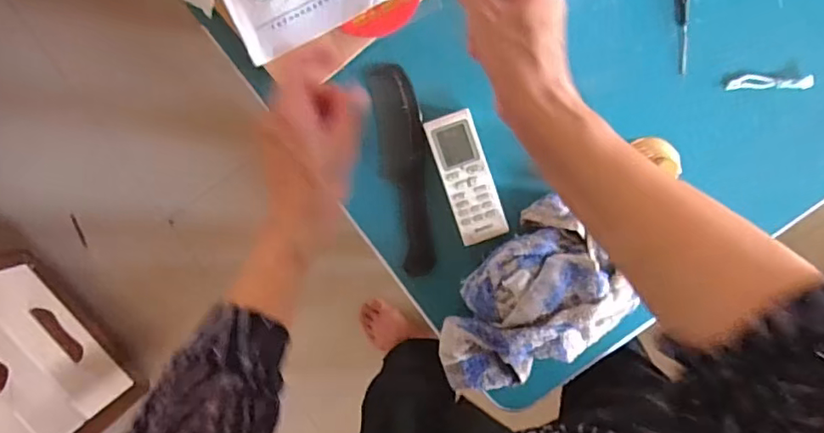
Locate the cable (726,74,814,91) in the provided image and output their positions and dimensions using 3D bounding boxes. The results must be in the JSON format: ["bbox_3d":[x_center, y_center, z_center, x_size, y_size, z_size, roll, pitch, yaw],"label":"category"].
[{"bbox_3d":[0.333,-0.126,0.514,0.075,0.005,0.013,2,94,9],"label":"cable"}]

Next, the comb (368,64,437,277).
[{"bbox_3d":[-0.007,-0.044,0.535,0.044,0.011,0.202,-7,94,-3],"label":"comb"}]

